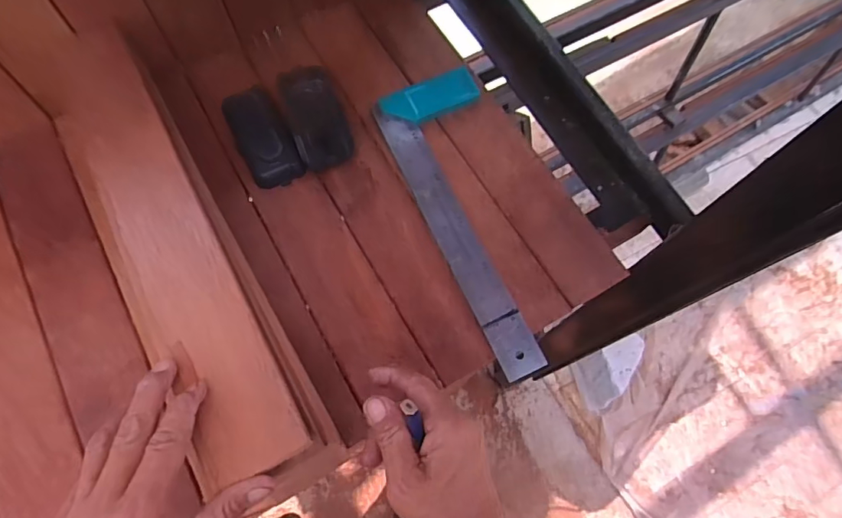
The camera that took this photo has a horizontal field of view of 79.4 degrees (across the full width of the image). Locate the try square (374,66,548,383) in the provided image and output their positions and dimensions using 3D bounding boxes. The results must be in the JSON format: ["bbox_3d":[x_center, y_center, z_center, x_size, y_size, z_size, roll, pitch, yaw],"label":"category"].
[{"bbox_3d":[0.049,-0.045,0.470,0.101,0.016,0.301,-18,68,-9],"label":"try square"}]

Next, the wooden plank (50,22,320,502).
[{"bbox_3d":[-0.203,-0.029,0.384,0.073,0.011,0.403,-29,69,-13],"label":"wooden plank"}]

